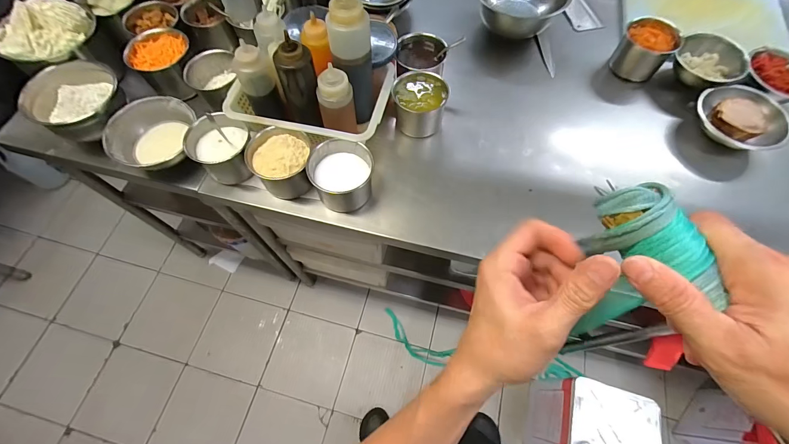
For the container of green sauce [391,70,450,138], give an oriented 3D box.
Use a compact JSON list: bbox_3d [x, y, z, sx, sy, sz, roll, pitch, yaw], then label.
[{"bbox_3d":[0.057,-0.260,0.755,0.116,0.099,0.094,0,65,0],"label":"container of green sauce"}]

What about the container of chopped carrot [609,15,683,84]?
[{"bbox_3d":[0.599,-0.414,0.821,0.113,0.094,0.106,33,70,14],"label":"container of chopped carrot"}]

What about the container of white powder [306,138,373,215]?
[{"bbox_3d":[-0.100,-0.090,0.664,0.113,0.092,0.104,2,65,1],"label":"container of white powder"}]

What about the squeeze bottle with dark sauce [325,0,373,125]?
[{"bbox_3d":[-0.074,-0.304,0.650,0.069,0.215,0.080,-35,70,-15],"label":"squeeze bottle with dark sauce"}]

